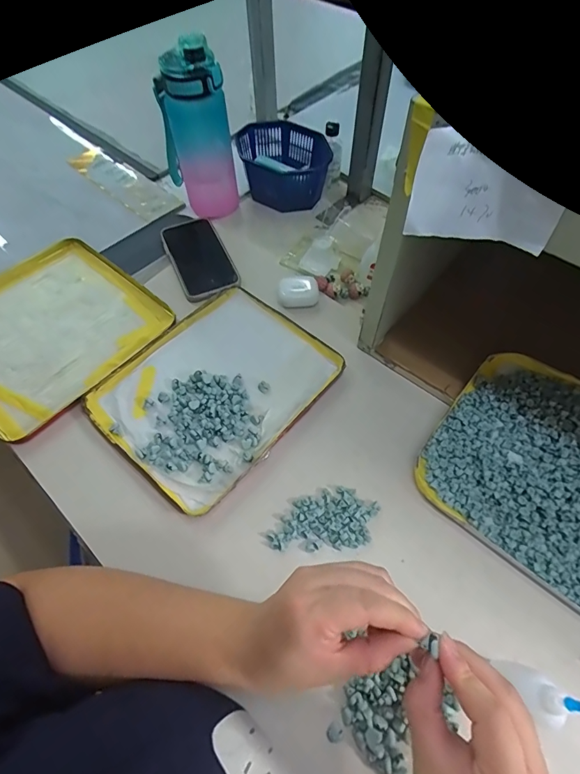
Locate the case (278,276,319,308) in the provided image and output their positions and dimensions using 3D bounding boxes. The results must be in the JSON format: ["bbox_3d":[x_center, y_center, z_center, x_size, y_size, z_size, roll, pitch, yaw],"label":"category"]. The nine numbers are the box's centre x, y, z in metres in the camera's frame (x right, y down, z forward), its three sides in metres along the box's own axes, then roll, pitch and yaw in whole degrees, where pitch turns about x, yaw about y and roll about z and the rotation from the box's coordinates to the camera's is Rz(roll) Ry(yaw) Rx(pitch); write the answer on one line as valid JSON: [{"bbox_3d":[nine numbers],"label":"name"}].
[{"bbox_3d":[0.011,-0.125,0.546,0.052,0.029,0.038,-8,61,-2],"label":"case"}]

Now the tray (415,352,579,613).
[{"bbox_3d":[0.281,0.094,0.396,0.271,0.028,0.204,36,69,20],"label":"tray"}]

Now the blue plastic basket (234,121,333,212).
[{"bbox_3d":[-0.010,-0.356,0.668,0.130,0.069,0.136,-14,61,-5],"label":"blue plastic basket"}]

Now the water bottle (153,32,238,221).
[{"bbox_3d":[-0.133,-0.352,0.590,0.093,0.214,0.065,-17,62,-7],"label":"water bottle"}]

